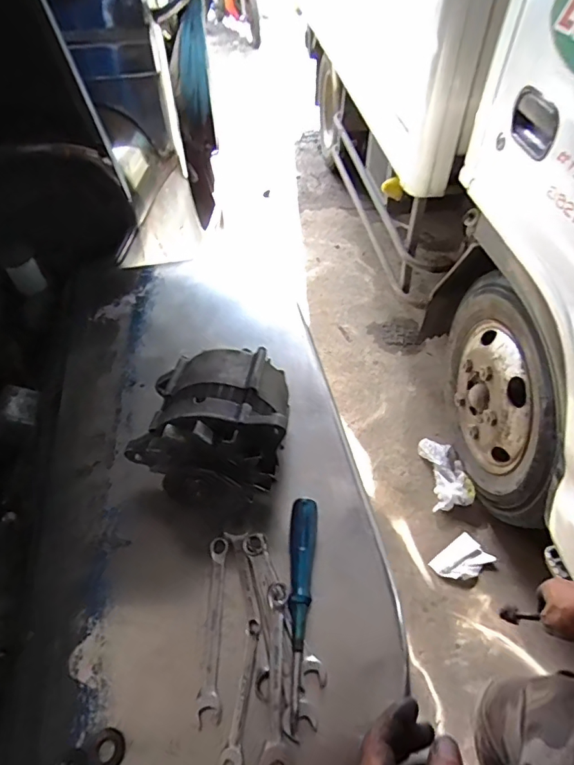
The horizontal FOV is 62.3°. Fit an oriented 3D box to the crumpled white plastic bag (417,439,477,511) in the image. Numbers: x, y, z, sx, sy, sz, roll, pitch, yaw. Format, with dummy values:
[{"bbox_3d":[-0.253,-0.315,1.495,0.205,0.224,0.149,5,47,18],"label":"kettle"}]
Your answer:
[{"bbox_3d":[0.523,0.289,1.564,0.118,0.094,0.251,-1,49,-1],"label":"crumpled white plastic bag"}]

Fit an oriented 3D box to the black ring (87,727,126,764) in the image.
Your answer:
[{"bbox_3d":[-0.145,0.295,0.380,0.029,0.004,0.028,0,49,0],"label":"black ring"}]

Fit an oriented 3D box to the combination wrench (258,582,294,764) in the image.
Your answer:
[{"bbox_3d":[-0.010,0.246,0.405,0.025,0.013,0.141,-1,49,-1],"label":"combination wrench"}]

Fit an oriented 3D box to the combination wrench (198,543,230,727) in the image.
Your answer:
[{"bbox_3d":[-0.066,0.219,0.437,0.019,0.010,0.152,-1,49,-1],"label":"combination wrench"}]

